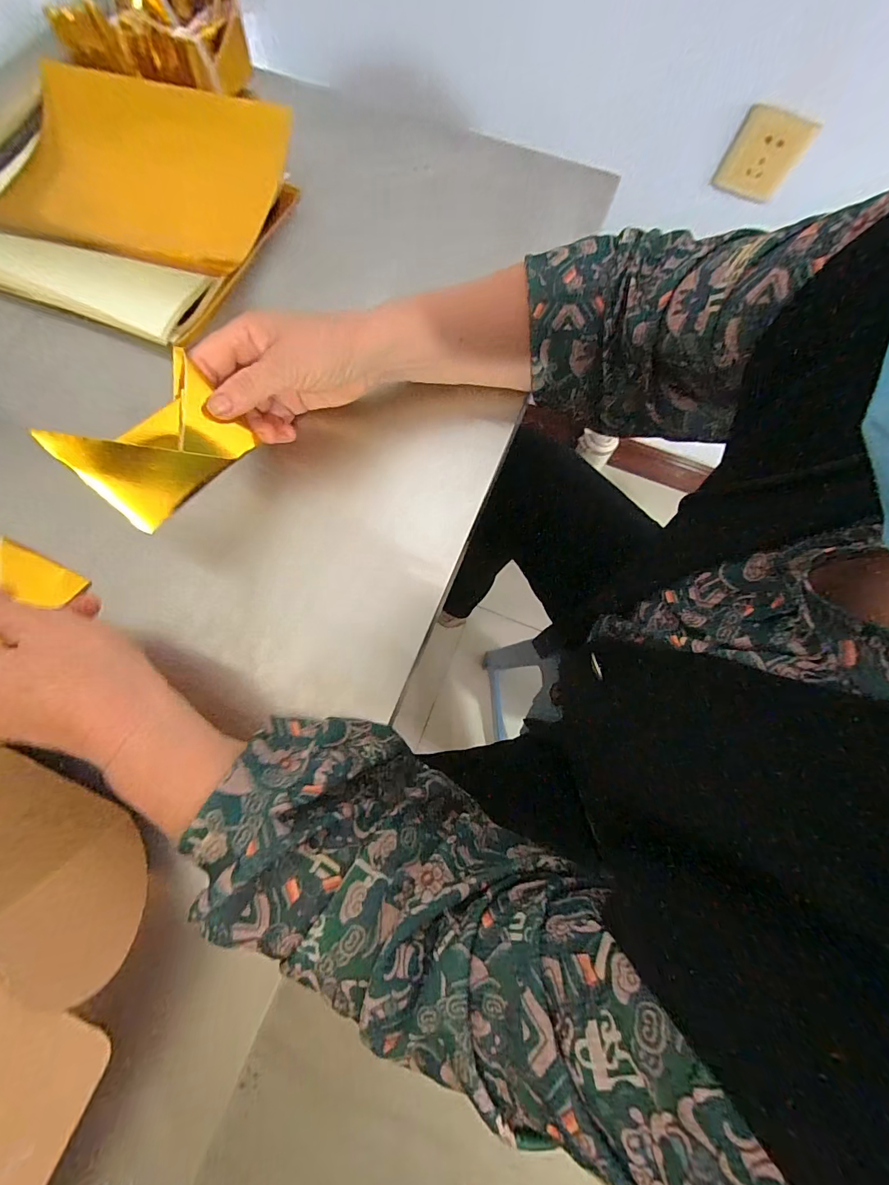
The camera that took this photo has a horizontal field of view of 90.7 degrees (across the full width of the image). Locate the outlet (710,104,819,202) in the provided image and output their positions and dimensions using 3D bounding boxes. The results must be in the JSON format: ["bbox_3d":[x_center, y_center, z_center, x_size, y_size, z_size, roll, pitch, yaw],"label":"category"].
[{"bbox_3d":[0.421,-0.577,0.579,0.090,0.083,0.012,15,72,5],"label":"outlet"}]

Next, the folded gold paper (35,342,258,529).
[{"bbox_3d":[-0.186,-0.104,0.281,0.027,0.067,0.111,12,60,40],"label":"folded gold paper"}]

